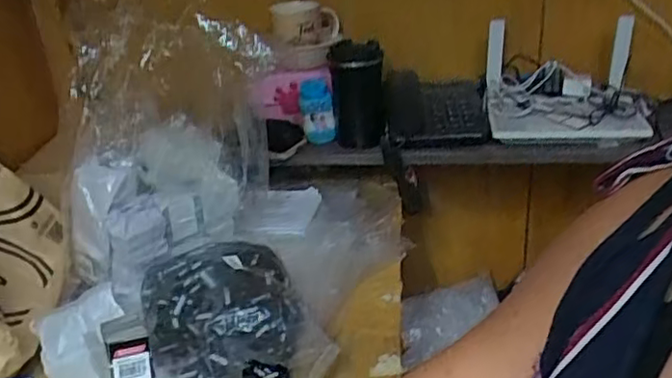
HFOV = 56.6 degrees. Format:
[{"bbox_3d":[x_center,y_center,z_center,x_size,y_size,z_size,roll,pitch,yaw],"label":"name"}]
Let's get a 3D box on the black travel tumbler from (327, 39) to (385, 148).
[{"bbox_3d":[0.035,-0.150,0.983,0.078,0.151,0.072,-4,25,0],"label":"black travel tumbler"}]

